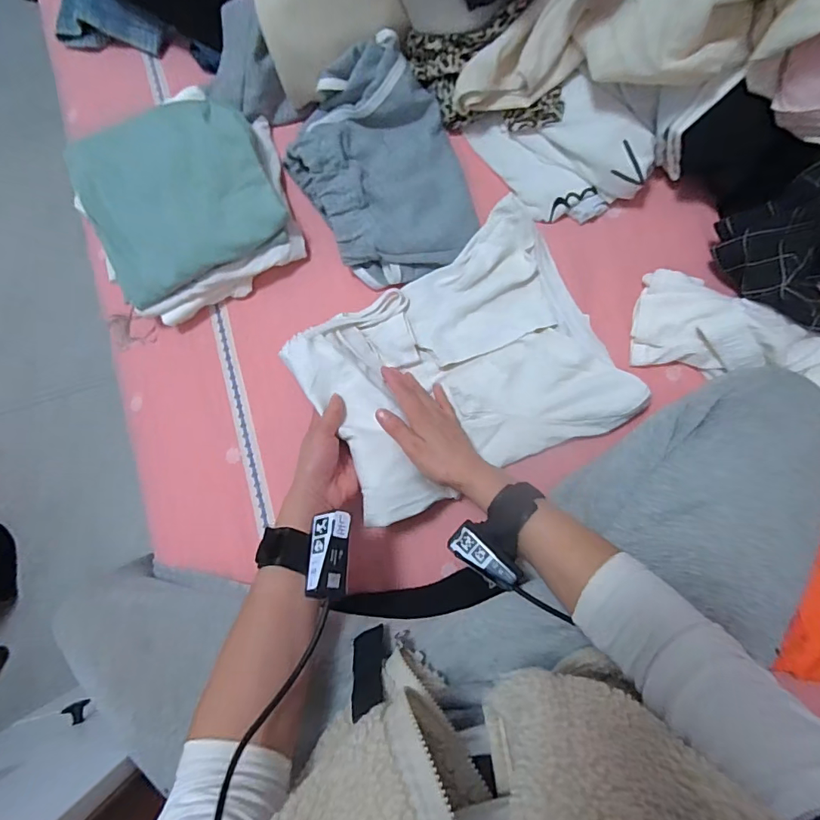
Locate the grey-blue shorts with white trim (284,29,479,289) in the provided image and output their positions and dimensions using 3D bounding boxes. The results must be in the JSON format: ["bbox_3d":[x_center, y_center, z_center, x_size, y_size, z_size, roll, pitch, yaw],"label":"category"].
[{"bbox_3d":[-0.033,-0.281,0.568,0.190,0.062,0.255,-26,81,1],"label":"grey-blue shorts with white trim"}]

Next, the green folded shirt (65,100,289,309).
[{"bbox_3d":[-0.265,-0.244,0.555,0.208,0.041,0.191,-25,81,1],"label":"green folded shirt"}]

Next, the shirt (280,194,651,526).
[{"bbox_3d":[0.059,-0.052,0.533,0.319,0.081,0.260,-28,81,0],"label":"shirt"}]

